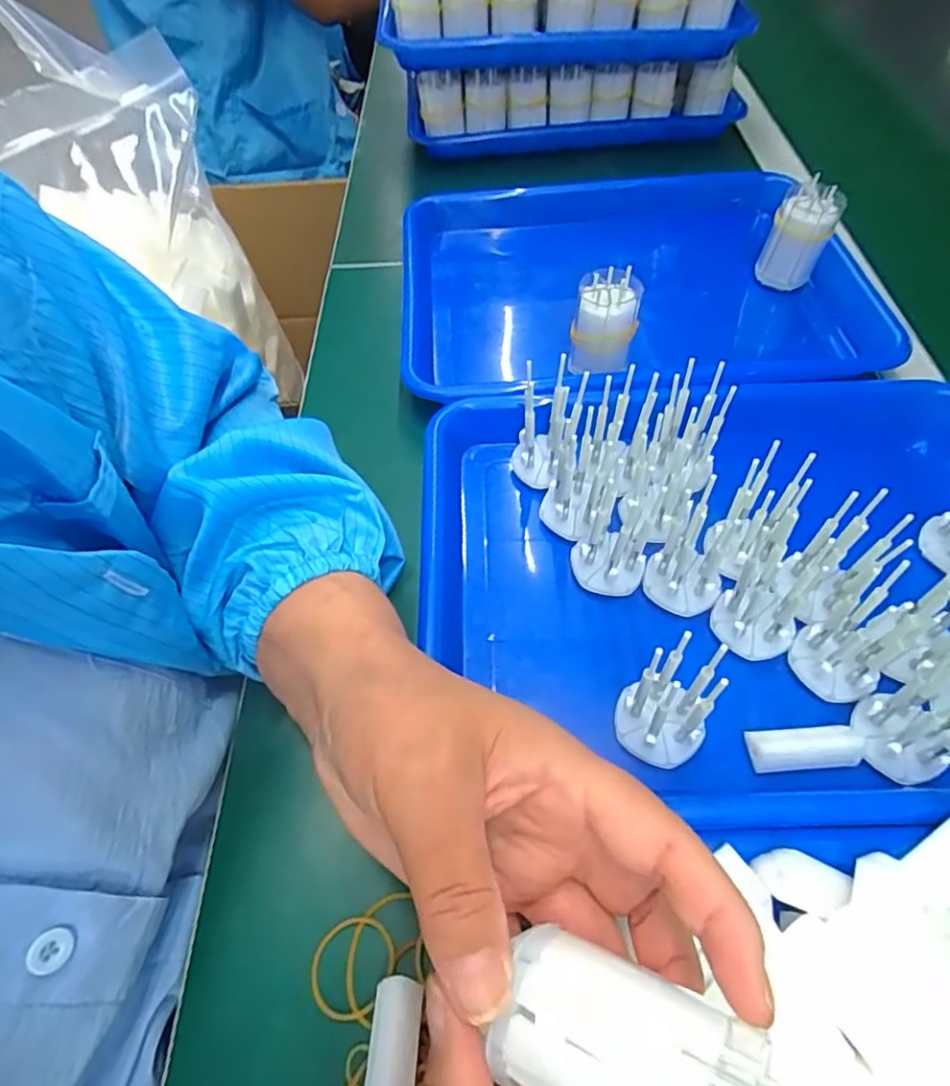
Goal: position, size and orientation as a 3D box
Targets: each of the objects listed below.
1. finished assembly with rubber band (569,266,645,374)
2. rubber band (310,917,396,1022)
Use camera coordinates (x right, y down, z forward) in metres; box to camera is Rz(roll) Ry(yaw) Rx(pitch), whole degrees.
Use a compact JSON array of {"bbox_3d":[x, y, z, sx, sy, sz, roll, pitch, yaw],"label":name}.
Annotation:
[{"bbox_3d":[0.081,-0.142,0.383,0.041,0.052,0.038,7,56,6],"label":"finished assembly with rubber band"},{"bbox_3d":[-0.048,0.167,0.239,0.033,0.004,0.034,-4,53,5],"label":"rubber band"}]

